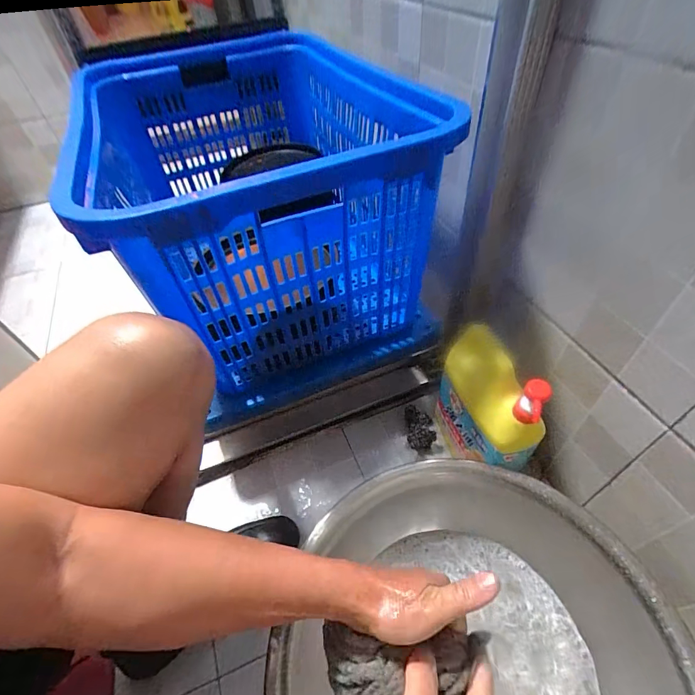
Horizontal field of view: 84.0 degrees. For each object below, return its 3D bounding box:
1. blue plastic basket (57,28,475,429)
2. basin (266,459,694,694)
[{"bbox_3d":[-0.156,-0.253,0.705,0.422,0.382,0.609,-22,50,-13],"label":"blue plastic basket"},{"bbox_3d":[0.150,0.392,0.480,0.450,0.157,0.442,-3,49,3],"label":"basin"}]

